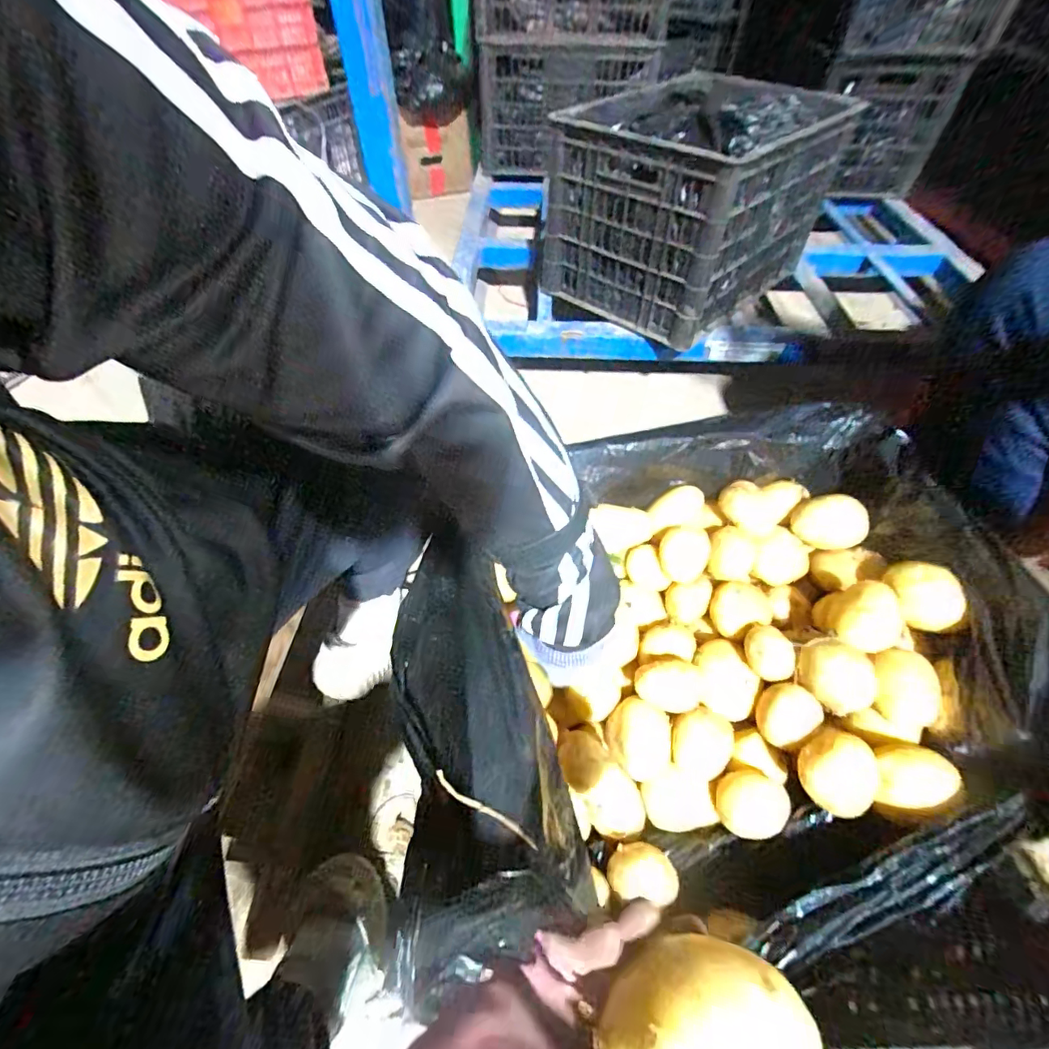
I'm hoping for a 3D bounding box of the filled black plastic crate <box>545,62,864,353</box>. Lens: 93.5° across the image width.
[{"bbox_3d":[0.296,-0.587,0.914,0.399,0.312,0.374,-37,60,-25],"label":"filled black plastic crate"}]

